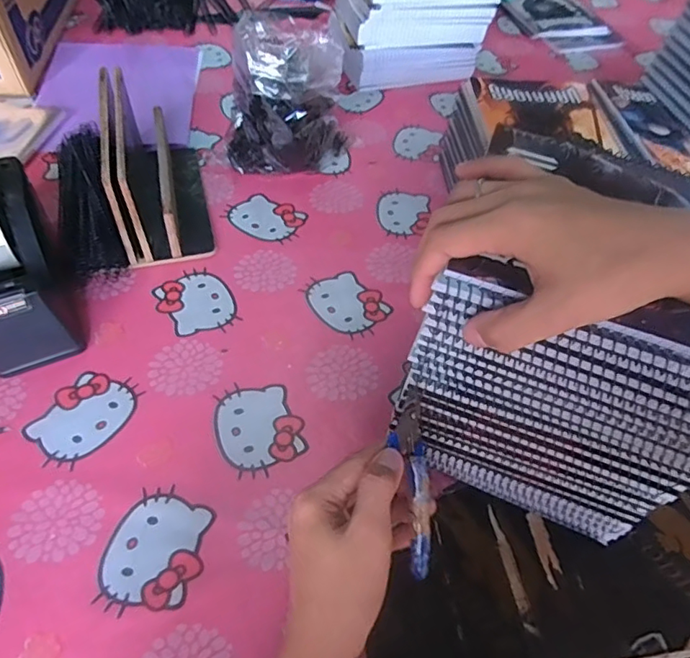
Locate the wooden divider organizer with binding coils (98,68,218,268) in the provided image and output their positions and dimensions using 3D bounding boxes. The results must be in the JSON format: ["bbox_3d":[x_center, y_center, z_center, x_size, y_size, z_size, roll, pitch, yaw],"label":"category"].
[{"bbox_3d":[-0.207,-0.184,0.590,0.092,0.117,0.206,-10,54,-13],"label":"wooden divider organizer with binding coils"}]

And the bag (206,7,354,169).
[{"bbox_3d":[-0.075,-0.288,0.655,0.135,0.158,0.166,26,54,14],"label":"bag"}]

